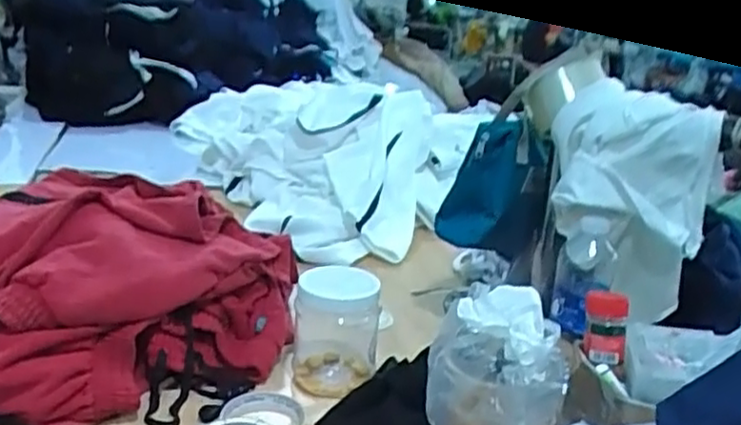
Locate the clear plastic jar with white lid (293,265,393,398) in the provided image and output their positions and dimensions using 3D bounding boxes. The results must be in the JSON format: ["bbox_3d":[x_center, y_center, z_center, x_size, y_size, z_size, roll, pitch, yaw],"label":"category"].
[{"bbox_3d":[-0.039,0.125,0.796,0.096,0.115,0.114,3,19,-5],"label":"clear plastic jar with white lid"}]

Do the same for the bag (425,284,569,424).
[{"bbox_3d":[0.104,0.149,0.590,0.111,0.173,0.082,14,21,25],"label":"bag"}]

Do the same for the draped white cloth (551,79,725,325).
[{"bbox_3d":[0.294,-0.004,0.806,0.175,0.260,0.084,9,19,12],"label":"draped white cloth"}]

